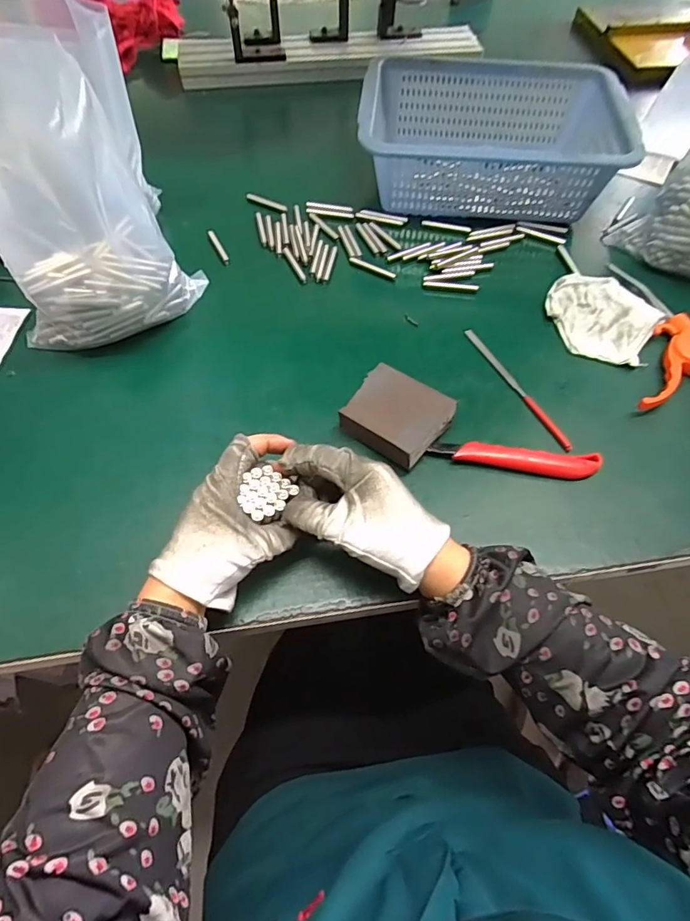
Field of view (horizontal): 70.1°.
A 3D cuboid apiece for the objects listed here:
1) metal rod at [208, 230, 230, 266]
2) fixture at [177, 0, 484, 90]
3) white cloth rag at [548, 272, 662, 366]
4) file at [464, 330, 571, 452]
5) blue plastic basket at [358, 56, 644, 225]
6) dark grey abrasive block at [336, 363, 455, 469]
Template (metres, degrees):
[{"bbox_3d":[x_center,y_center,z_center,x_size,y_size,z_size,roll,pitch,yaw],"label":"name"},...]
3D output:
[{"bbox_3d":[-0.144,-0.243,0.562,0.008,0.005,0.061,-23,62,-14],"label":"metal rod"},{"bbox_3d":[-0.020,-0.666,0.773,0.485,0.087,0.122,-8,59,-6],"label":"fixture"},{"bbox_3d":[0.259,-0.148,0.498,0.106,0.021,0.100,26,62,14],"label":"white cloth rag"},{"bbox_3d":[0.158,-0.070,0.456,0.009,0.005,0.156,-22,62,-14],"label":"file"},{"bbox_3d":[0.170,-0.396,0.601,0.287,0.095,0.214,8,59,4],"label":"blue plastic basket"},{"bbox_3d":[0.042,-0.036,0.424,0.079,0.030,0.073,35,64,19],"label":"dark grey abrasive block"}]

